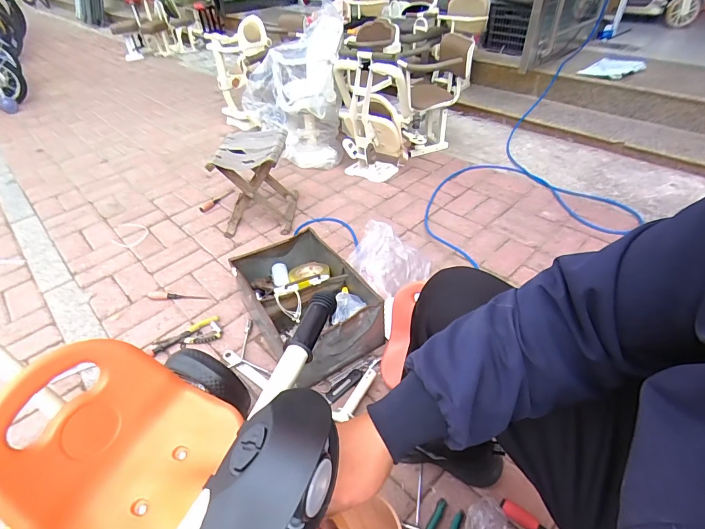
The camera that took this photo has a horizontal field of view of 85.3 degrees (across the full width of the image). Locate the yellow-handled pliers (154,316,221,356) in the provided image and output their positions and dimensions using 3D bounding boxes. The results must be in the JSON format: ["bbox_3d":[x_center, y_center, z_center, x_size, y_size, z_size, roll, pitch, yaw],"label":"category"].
[{"bbox_3d":[-0.486,0.210,1.123,0.188,0.017,0.080,-17,43,-16],"label":"yellow-handled pliers"}]

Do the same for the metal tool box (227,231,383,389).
[{"bbox_3d":[-0.133,0.115,1.123,0.288,0.189,0.415,-25,45,-23],"label":"metal tool box"}]

